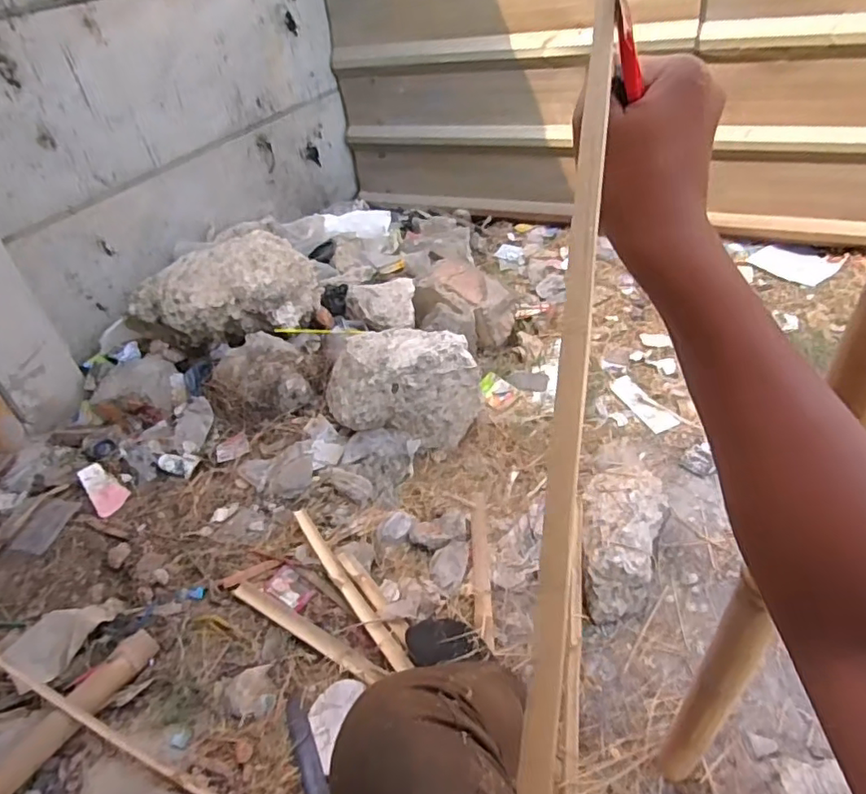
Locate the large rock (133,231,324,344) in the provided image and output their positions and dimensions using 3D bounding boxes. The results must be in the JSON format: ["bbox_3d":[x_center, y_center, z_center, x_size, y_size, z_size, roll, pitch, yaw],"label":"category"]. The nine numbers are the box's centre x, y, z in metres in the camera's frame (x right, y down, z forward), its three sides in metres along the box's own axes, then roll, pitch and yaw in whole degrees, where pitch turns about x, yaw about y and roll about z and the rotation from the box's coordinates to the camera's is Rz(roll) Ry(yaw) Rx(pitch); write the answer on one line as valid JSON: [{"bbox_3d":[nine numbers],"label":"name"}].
[{"bbox_3d":[-0.536,-0.271,1.462,0.465,0.168,0.217,-13,39,-4],"label":"large rock"}]

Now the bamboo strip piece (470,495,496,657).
[{"bbox_3d":[0.090,0.306,1.059,0.033,0.014,0.335,3,38,-1],"label":"bamboo strip piece"}]

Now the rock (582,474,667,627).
[{"bbox_3d":[0.338,0.244,1.043,0.121,0.095,0.296,1,40,13],"label":"rock"}]

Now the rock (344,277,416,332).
[{"bbox_3d":[-0.147,-0.243,1.553,0.194,0.092,0.142,-4,39,6],"label":"rock"}]

